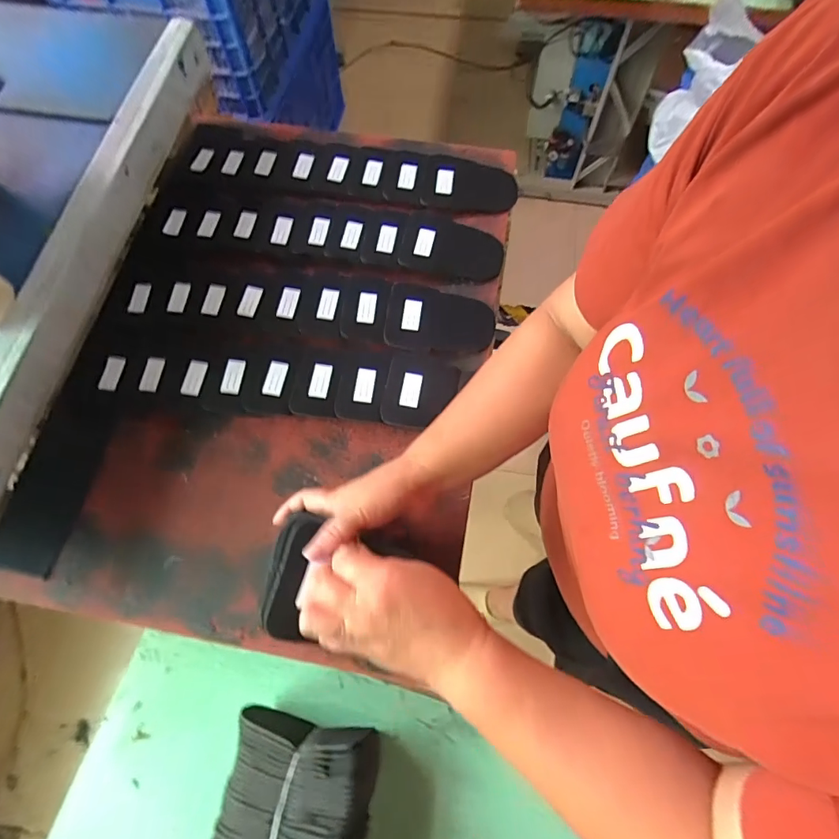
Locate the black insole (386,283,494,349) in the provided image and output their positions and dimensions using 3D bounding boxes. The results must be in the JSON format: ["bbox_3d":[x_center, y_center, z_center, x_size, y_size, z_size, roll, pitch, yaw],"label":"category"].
[{"bbox_3d":[0.027,-0.124,0.589,0.133,0.008,0.093,8,69,-4],"label":"black insole"}]

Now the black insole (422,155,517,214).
[{"bbox_3d":[0.070,-0.327,0.659,0.129,0.017,0.085,8,70,4],"label":"black insole"}]

